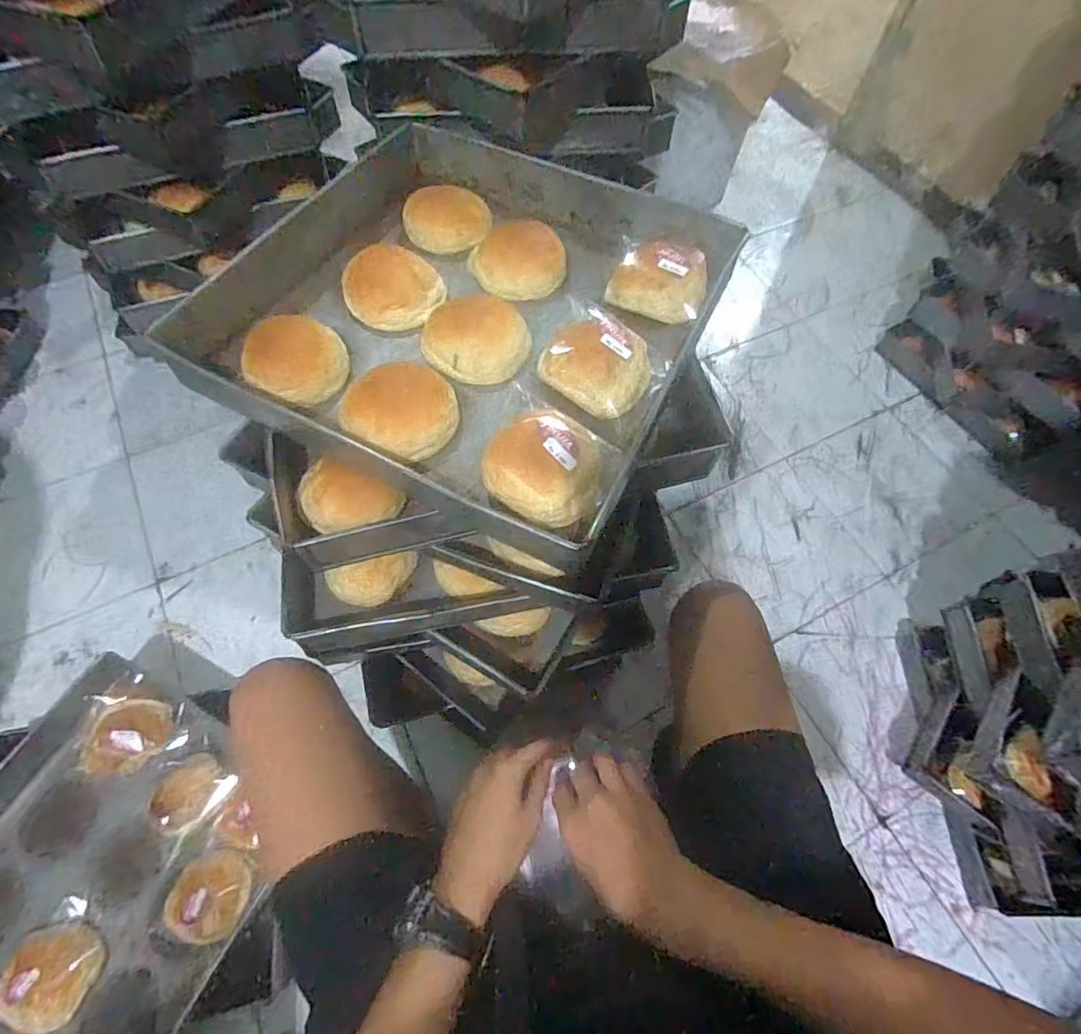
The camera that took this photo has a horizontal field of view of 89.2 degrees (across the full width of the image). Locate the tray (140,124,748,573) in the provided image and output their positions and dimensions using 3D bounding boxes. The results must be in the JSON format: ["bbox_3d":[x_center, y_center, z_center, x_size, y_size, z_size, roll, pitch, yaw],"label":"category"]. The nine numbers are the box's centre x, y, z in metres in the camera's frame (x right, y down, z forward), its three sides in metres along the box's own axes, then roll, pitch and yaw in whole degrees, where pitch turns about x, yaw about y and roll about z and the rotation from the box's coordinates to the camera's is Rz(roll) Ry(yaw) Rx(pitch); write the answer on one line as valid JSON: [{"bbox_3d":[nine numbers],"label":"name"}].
[{"bbox_3d":[-0.063,-0.211,0.541,0.399,0.057,0.409,26,65,10],"label":"tray"}]

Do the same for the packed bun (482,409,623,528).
[{"bbox_3d":[0.007,-0.044,0.446,0.093,0.051,0.089,1,63,-2],"label":"packed bun"}]

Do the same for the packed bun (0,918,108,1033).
[{"bbox_3d":[-0.596,0.555,0.669,0.106,0.045,0.093,28,65,11],"label":"packed bun"}]

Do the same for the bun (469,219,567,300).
[{"bbox_3d":[-0.024,-0.277,0.587,0.099,0.044,0.099,0,63,-3],"label":"bun"}]

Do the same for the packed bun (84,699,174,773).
[{"bbox_3d":[-0.597,0.313,0.787,0.108,0.043,0.098,3,63,-1],"label":"packed bun"}]

